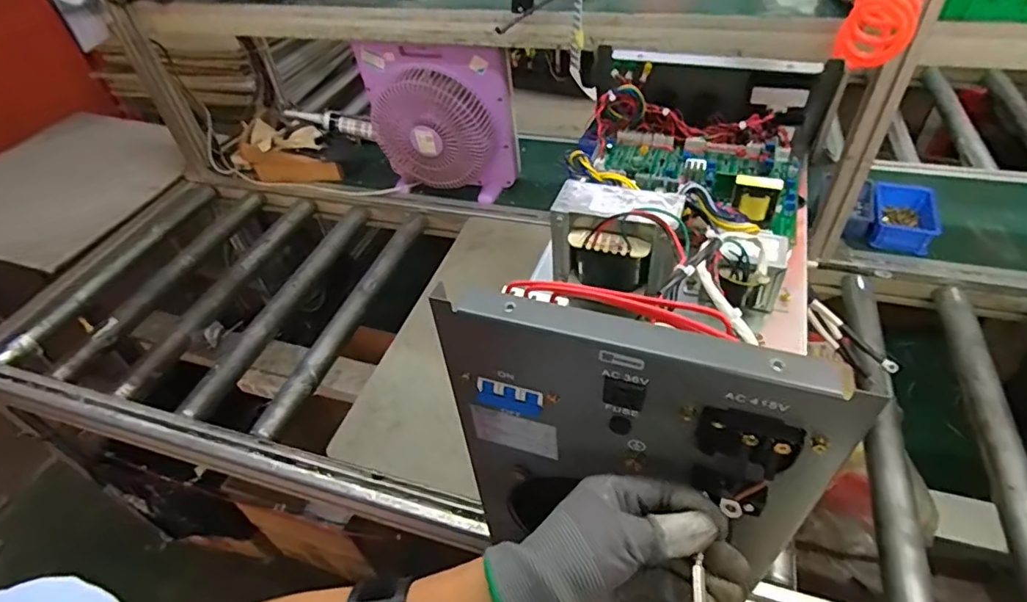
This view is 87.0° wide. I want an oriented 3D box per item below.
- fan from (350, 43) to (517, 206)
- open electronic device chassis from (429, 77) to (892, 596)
[{"bbox_3d":[-0.157,-0.365,1.149,0.308,0.325,0.085,0,46,7],"label":"fan"},{"bbox_3d":[0.162,-0.041,0.551,0.257,0.200,0.481,13,45,18],"label":"open electronic device chassis"}]

